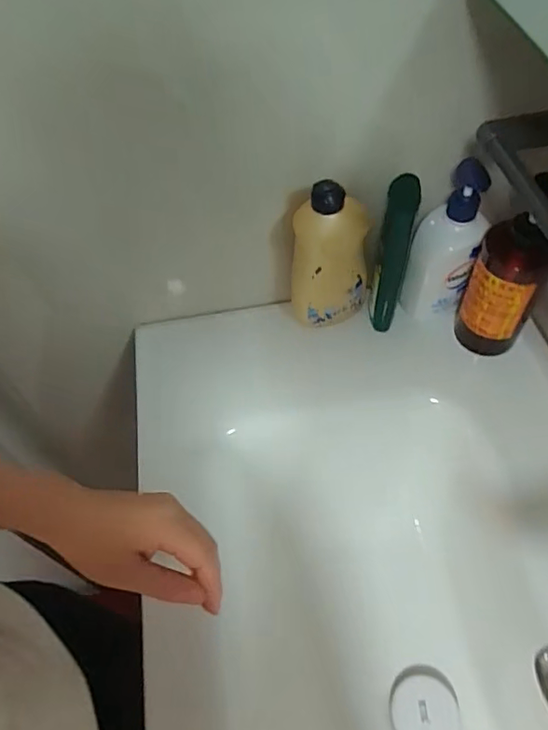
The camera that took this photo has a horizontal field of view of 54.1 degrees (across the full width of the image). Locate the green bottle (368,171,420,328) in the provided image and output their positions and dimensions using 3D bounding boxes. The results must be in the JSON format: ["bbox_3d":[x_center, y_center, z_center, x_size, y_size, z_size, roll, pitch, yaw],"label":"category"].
[{"bbox_3d":[0.130,-0.115,0.590,0.030,0.187,0.051,16,58,15],"label":"green bottle"}]

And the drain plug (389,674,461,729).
[{"bbox_3d":[0.153,0.354,0.545,0.066,0.015,0.071,-8,65,14],"label":"drain plug"}]

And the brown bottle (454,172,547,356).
[{"bbox_3d":[0.241,-0.092,0.553,0.069,0.212,0.059,24,61,19],"label":"brown bottle"}]

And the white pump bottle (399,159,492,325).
[{"bbox_3d":[0.184,-0.124,0.590,0.071,0.185,0.058,-3,55,2],"label":"white pump bottle"}]

